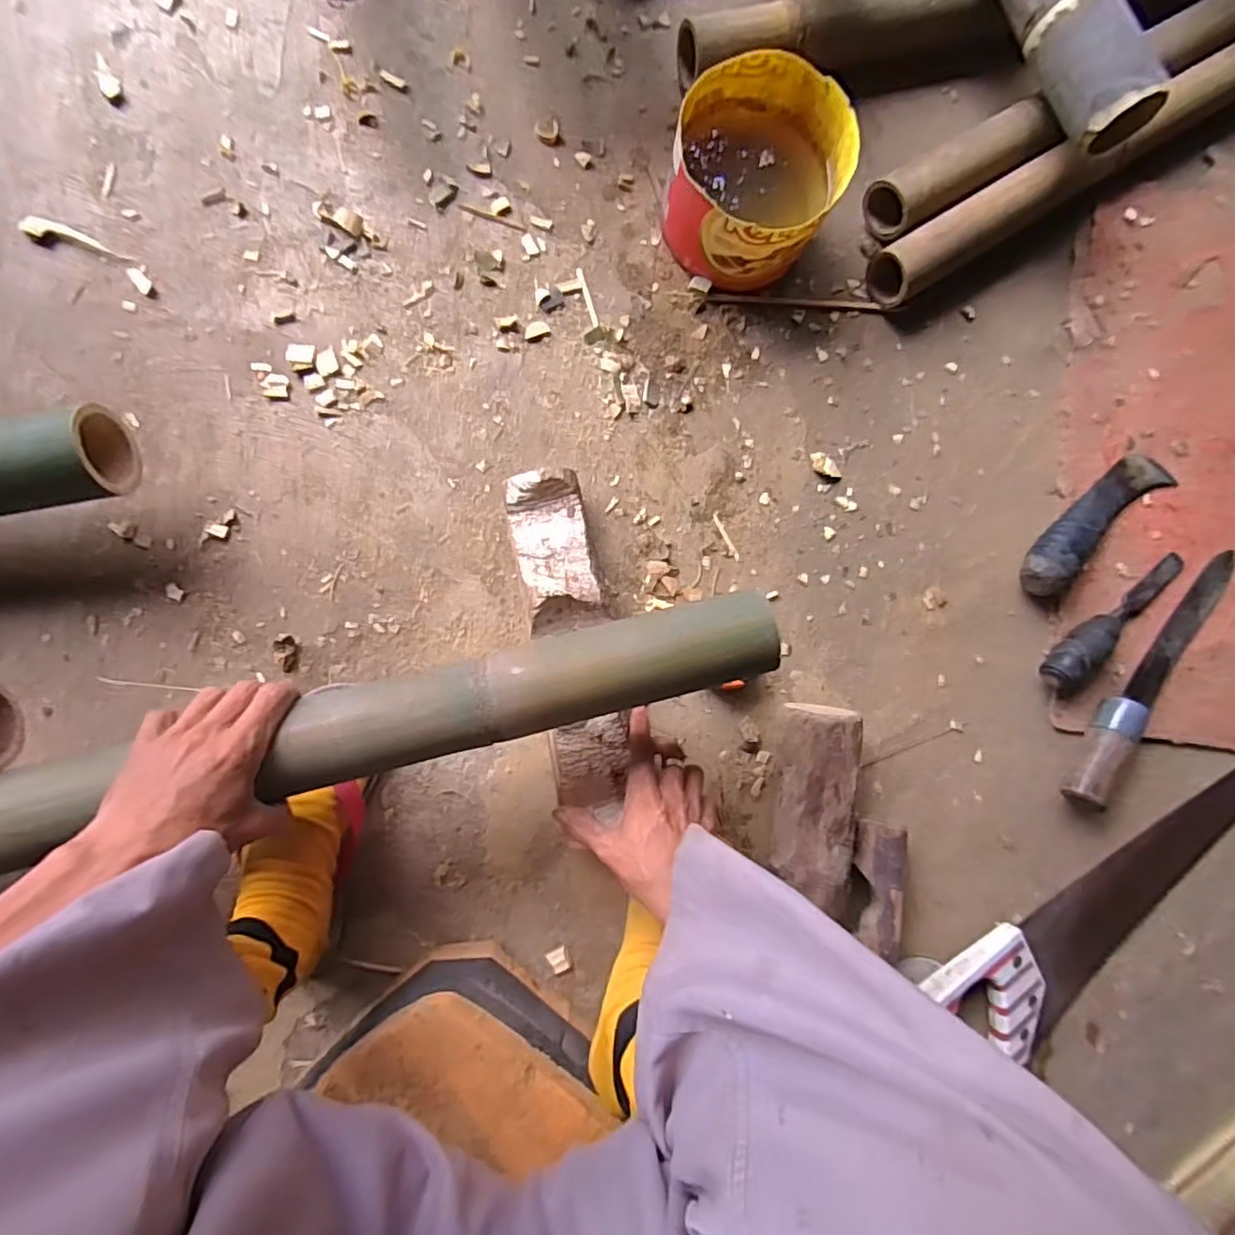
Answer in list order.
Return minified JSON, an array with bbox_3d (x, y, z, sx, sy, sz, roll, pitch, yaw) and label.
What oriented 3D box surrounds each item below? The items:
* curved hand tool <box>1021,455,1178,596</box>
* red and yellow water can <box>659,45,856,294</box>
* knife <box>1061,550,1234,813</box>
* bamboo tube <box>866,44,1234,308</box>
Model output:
[{"bbox_3d":[0.482,-0.098,0.617,0.210,0.042,0.054,-40,91,-8],"label":"curved hand tool"},{"bbox_3d":[0.124,-0.396,0.572,0.144,0.103,0.158,1,85,-6],"label":"red and yellow water can"},{"bbox_3d":[0.535,0.054,0.611,0.053,0.041,0.328,45,82,-1],"label":"knife"},{"bbox_3d":[0.533,-0.499,0.648,0.659,0.059,0.062,-32,89,-8],"label":"bamboo tube"}]

